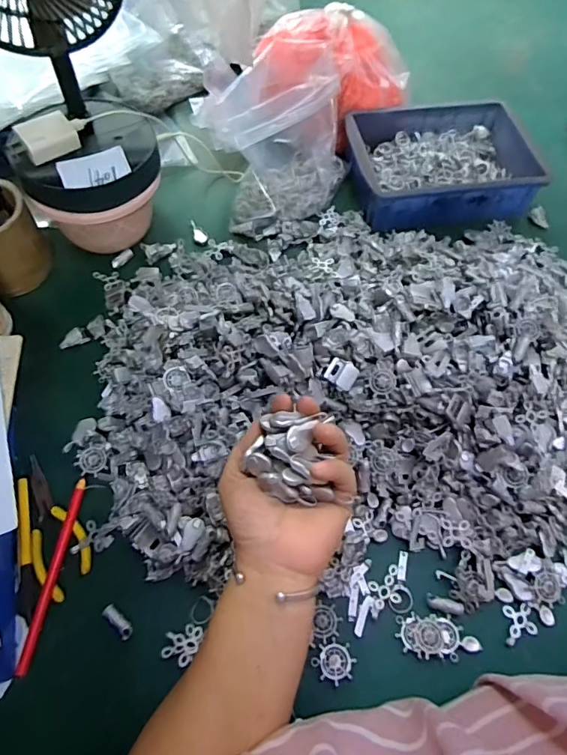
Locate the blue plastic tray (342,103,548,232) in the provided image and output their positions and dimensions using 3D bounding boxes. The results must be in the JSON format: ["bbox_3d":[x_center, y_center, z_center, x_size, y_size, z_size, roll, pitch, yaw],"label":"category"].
[{"bbox_3d":[0.215,-0.296,0.651,0.240,0.052,0.179,-5,61,-5],"label":"blue plastic tray"}]

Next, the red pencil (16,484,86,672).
[{"bbox_3d":[-0.202,0.167,0.416,0.012,0.010,0.157,5,60,1],"label":"red pencil"}]

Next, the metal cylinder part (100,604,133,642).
[{"bbox_3d":[-0.141,0.207,0.404,0.032,0.010,0.010,39,66,19],"label":"metal cylinder part"}]

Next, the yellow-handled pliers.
[{"bbox_3d":[-0.220,0.137,0.443,0.049,0.011,0.135,-32,66,-18],"label":"yellow-handled pliers"}]

